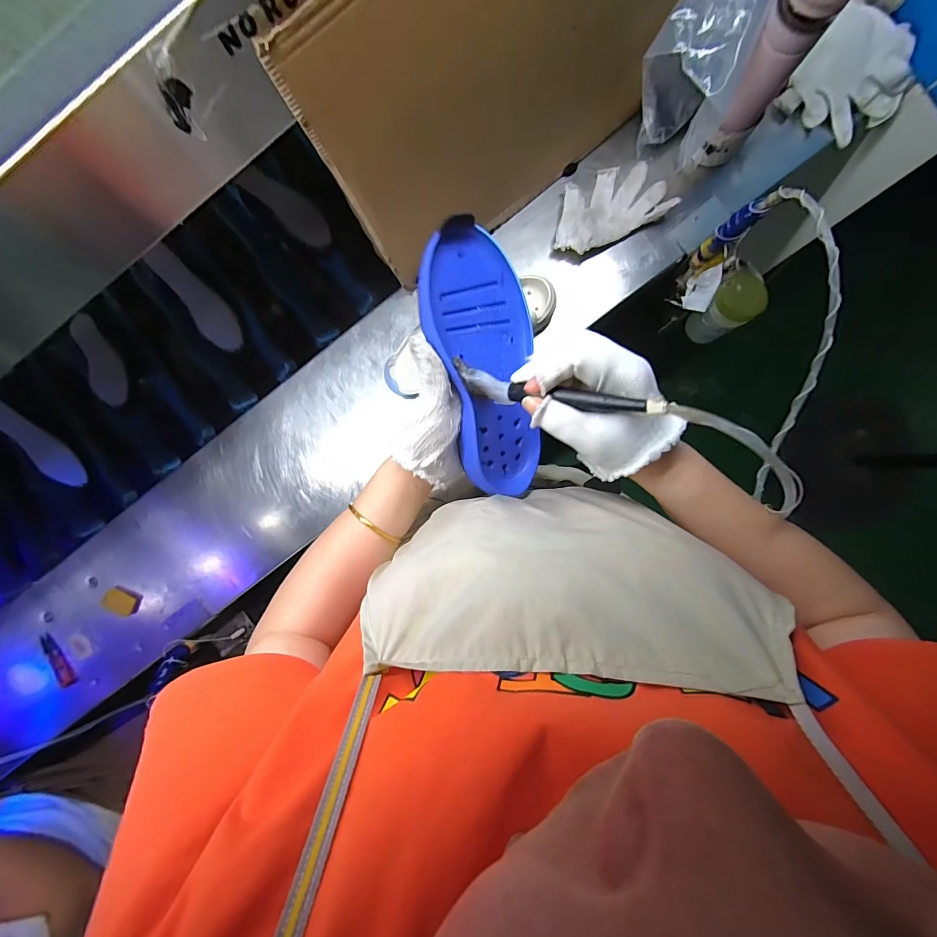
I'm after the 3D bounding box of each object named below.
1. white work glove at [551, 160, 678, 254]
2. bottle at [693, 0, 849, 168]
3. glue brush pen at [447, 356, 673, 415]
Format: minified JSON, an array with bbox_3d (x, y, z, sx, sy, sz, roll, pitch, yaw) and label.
[{"bbox_3d":[0.208,-0.396,0.598,0.171,0.032,0.103,-25,87,-2],"label":"white work glove"},{"bbox_3d":[0.355,-0.481,0.479,0.067,0.227,0.059,33,86,1],"label":"bottle"},{"bbox_3d":[0.058,-0.059,0.289,0.157,0.026,0.023,14,86,32],"label":"glue brush pen"}]

